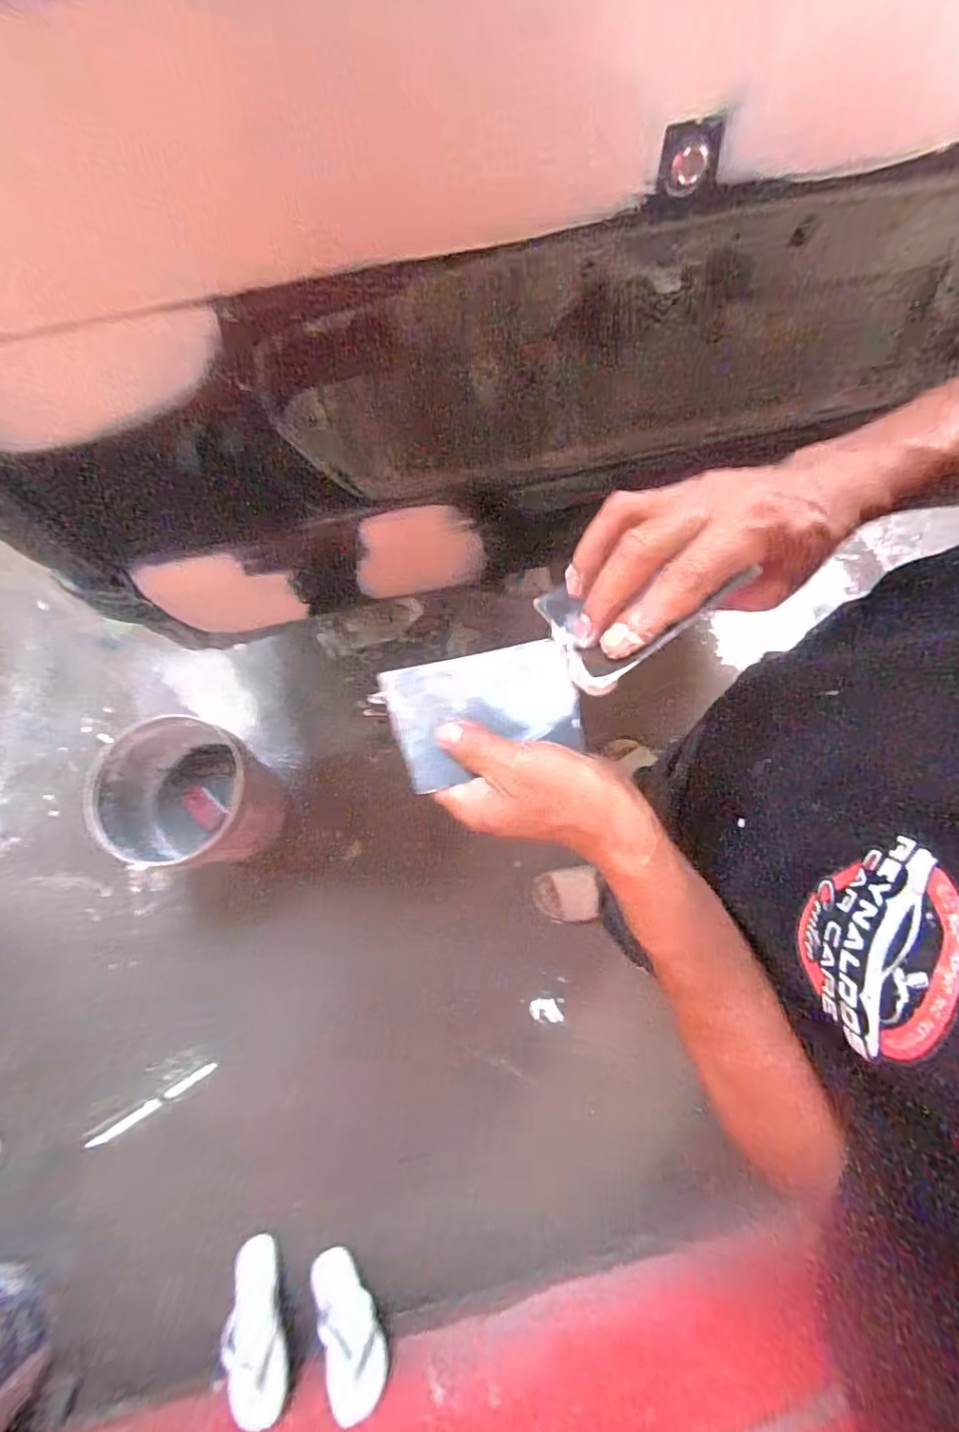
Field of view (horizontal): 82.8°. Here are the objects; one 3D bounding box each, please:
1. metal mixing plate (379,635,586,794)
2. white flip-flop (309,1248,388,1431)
[{"bbox_3d":[0.003,-0.006,0.346,0.116,0.005,0.085,-15,63,-5],"label":"metal mixing plate"},{"bbox_3d":[-0.237,1.100,0.990,0.110,0.263,0.031,12,94,-27],"label":"white flip-flop"}]

